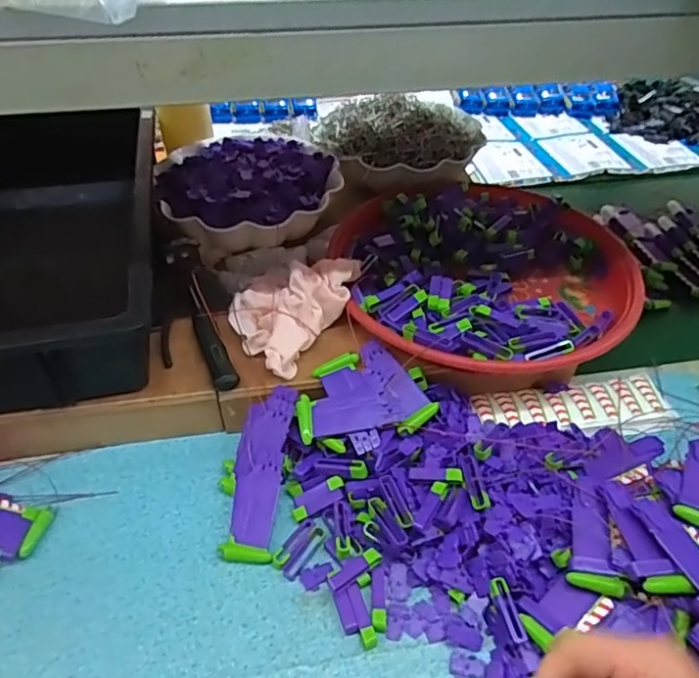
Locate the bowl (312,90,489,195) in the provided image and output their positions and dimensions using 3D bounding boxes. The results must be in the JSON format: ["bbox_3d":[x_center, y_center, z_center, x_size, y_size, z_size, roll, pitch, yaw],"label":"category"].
[{"bbox_3d":[0.069,-0.260,0.762,0.221,0.084,0.187,-10,44,-10],"label":"bowl"}]

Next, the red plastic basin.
[{"bbox_3d":[0.143,-0.050,0.618,0.291,0.108,0.281,0,43,0],"label":"red plastic basin"}]

